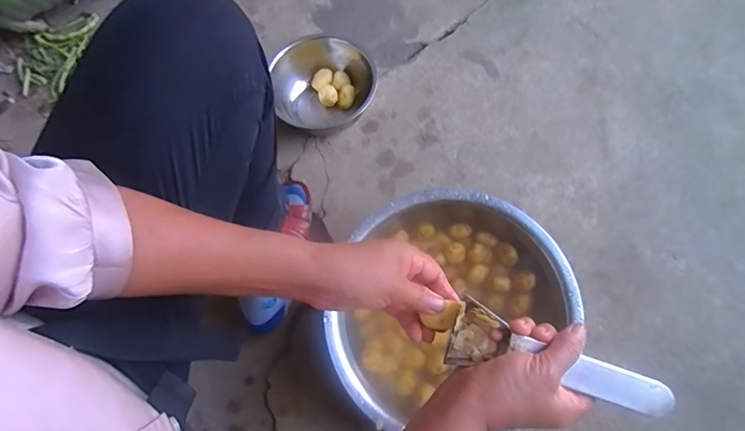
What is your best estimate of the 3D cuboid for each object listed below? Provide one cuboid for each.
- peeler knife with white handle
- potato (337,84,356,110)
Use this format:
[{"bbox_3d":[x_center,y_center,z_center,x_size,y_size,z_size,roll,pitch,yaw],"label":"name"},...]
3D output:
[{"bbox_3d":[0.157,0.129,0.364,0.191,0.028,0.051,21,75,5],"label":"peeler knife with white handle"},{"bbox_3d":[-0.046,-0.215,0.789,0.027,0.021,0.042,19,75,7],"label":"potato"}]

